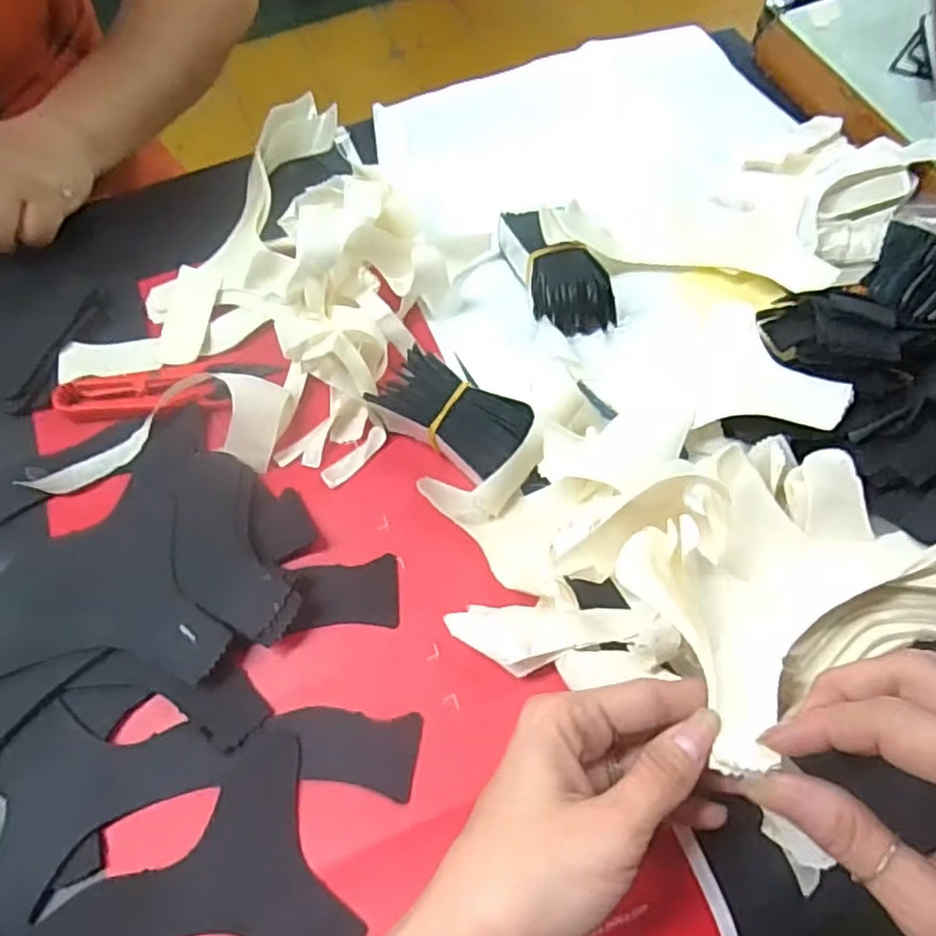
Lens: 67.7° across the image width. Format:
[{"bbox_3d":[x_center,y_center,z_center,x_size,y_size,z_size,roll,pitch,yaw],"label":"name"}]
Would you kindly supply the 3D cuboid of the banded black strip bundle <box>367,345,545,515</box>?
[{"bbox_3d":[-0.004,-0.022,0.354,0.084,0.025,0.045,38,71,16],"label":"banded black strip bundle"}]

